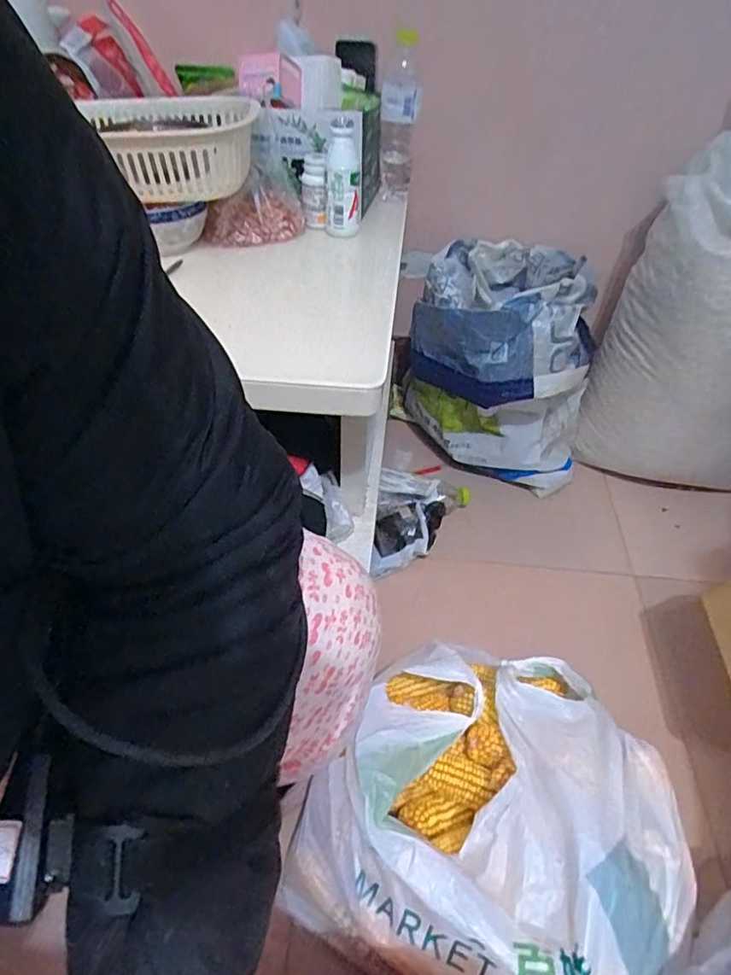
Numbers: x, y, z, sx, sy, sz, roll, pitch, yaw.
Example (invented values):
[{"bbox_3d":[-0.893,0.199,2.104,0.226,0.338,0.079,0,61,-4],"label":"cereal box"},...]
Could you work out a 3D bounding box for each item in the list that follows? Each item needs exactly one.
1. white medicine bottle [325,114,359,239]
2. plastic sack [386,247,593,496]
[{"bbox_3d":[-0.033,-0.462,0.864,0.050,0.152,0.063,1,44,-1],"label":"white medicine bottle"},{"bbox_3d":[0.234,-0.251,1.105,0.293,0.387,0.418,-6,44,-8],"label":"plastic sack"}]

